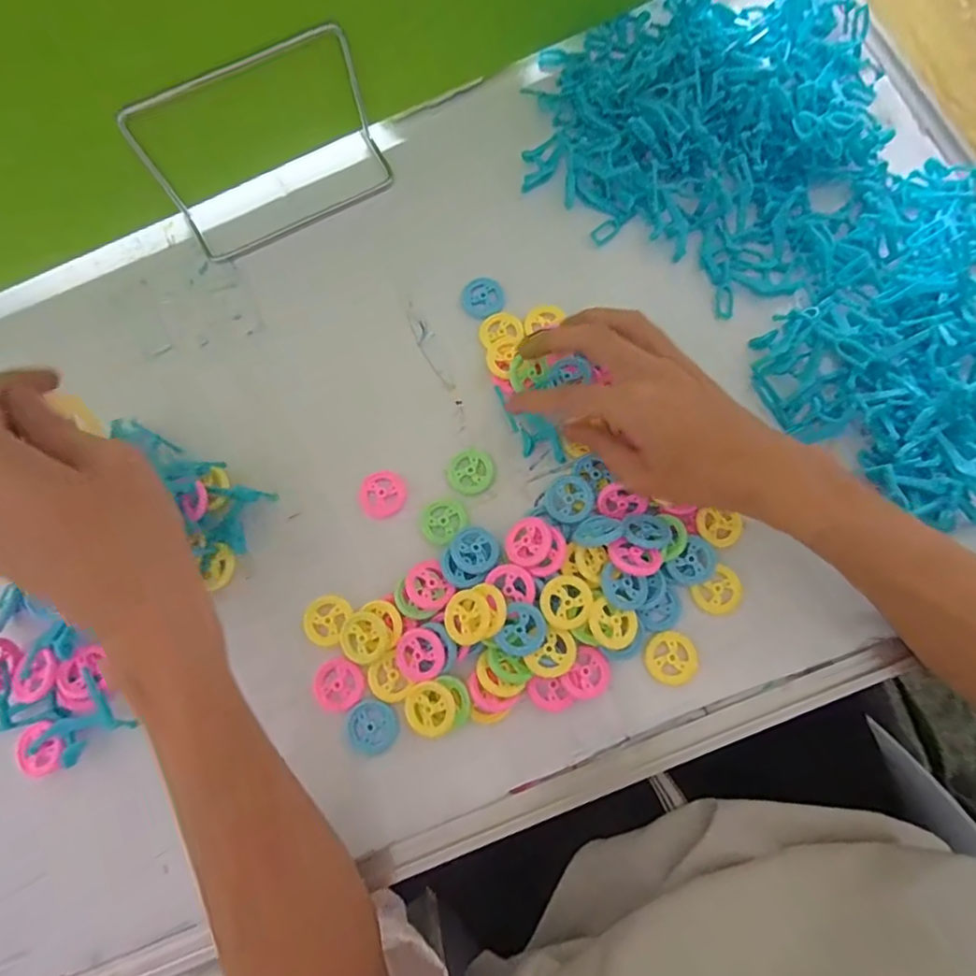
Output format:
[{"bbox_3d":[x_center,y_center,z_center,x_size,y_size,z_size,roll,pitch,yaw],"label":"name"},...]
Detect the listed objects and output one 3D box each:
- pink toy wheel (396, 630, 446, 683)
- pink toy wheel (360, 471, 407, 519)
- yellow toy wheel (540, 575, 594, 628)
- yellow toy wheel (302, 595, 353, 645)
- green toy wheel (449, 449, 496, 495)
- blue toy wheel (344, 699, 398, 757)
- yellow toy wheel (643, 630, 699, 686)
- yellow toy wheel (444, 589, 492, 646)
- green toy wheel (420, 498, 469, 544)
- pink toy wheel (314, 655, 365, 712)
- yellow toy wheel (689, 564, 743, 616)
[{"bbox_3d":[-0.039,0.096,0.317,0.029,0.004,0.029,-2,82,16],"label":"pink toy wheel"},{"bbox_3d":[-0.067,0.004,0.350,0.029,0.005,0.029,0,77,2],"label":"pink toy wheel"},{"bbox_3d":[0.045,0.064,0.310,0.030,0.004,0.028,0,77,2],"label":"yellow toy wheel"},{"bbox_3d":[-0.098,0.079,0.332,0.027,0.008,0.029,0,77,2],"label":"yellow toy wheel"},{"bbox_3d":[-0.011,-0.011,0.353,0.029,0.005,0.029,0,77,2],"label":"green toy wheel"},{"bbox_3d":[-0.067,0.137,0.314,0.027,0.006,0.029,0,77,2],"label":"blue toy wheel"},{"bbox_3d":[0.107,0.099,0.320,0.030,0.004,0.029,0,77,2],"label":"yellow toy wheel"},{"bbox_3d":[-0.011,0.073,0.309,0.029,0.005,0.029,-6,77,27],"label":"yellow toy wheel"},{"bbox_3d":[-0.028,0.020,0.343,0.029,0.004,0.027,0,77,2],"label":"green toy wheel"},{"bbox_3d":[-0.087,0.115,0.322,0.028,0.005,0.029,0,77,2],"label":"pink toy wheel"},{"bbox_3d":[0.139,0.063,0.328,0.029,0.005,0.025,-38,79,-7],"label":"yellow toy wheel"}]

